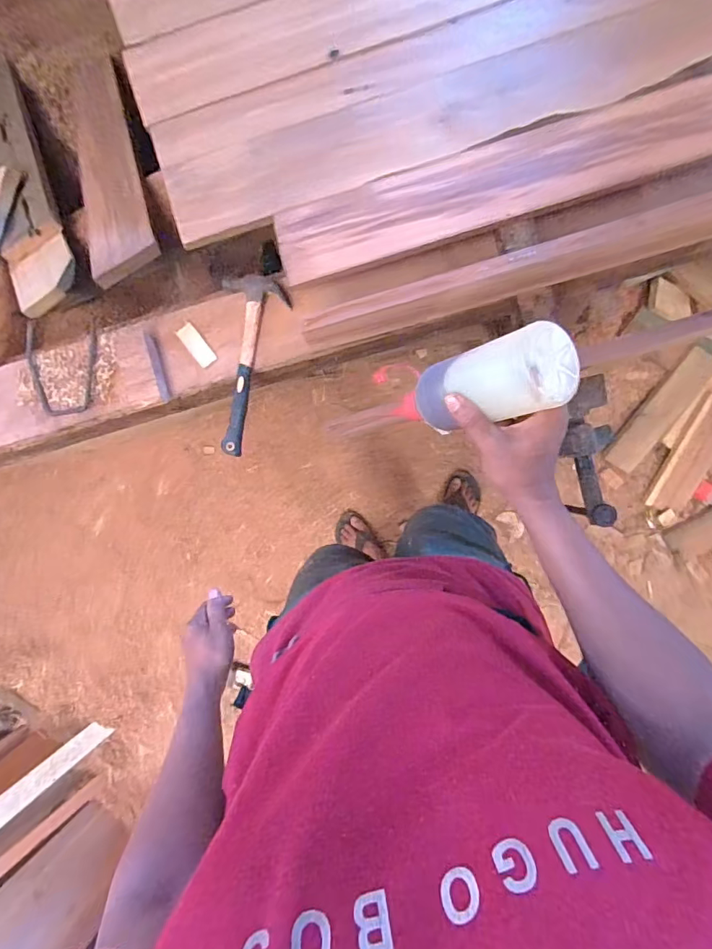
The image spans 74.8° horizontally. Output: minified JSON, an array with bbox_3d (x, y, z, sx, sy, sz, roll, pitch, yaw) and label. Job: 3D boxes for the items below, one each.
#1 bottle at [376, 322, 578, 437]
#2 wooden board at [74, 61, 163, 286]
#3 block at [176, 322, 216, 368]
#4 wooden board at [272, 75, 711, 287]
[{"bbox_3d":[0.102,-0.083,0.441,0.056,0.186,0.072,-17,97,-40],"label":"bottle"},{"bbox_3d":[-0.457,-0.597,0.854,0.110,0.031,0.682,-23,62,4],"label":"wooden board"},{"bbox_3d":[-0.246,-0.199,0.719,0.027,0.006,0.078,-40,78,5],"label":"block"},{"bbox_3d":[0.210,-0.402,0.633,0.645,0.031,0.102,-16,91,1],"label":"wooden board"}]

